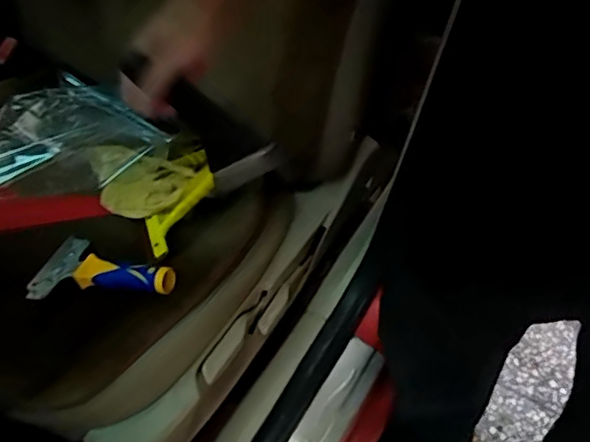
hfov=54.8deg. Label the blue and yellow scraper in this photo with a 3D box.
[{"bbox_3d":[-0.221,0.060,0.658,0.171,0.029,0.096,5,55,21],"label":"blue and yellow scraper"}]

